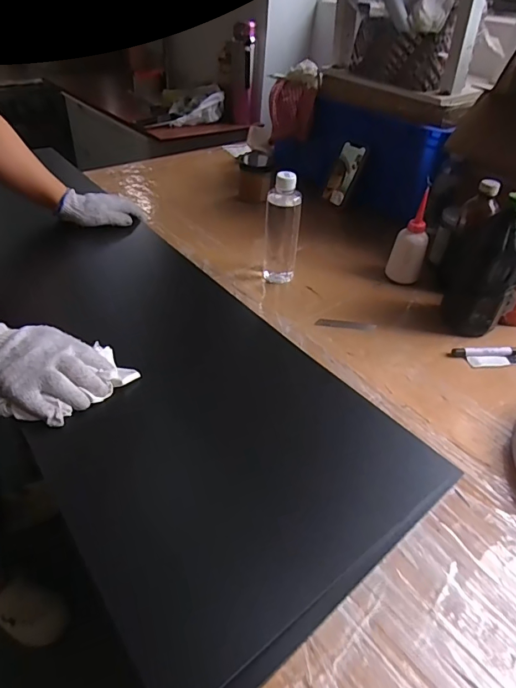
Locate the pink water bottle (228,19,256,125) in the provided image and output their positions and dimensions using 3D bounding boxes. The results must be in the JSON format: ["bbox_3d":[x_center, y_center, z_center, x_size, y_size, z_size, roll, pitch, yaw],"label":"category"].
[{"bbox_3d":[-0.047,-0.851,1.386,0.089,0.253,0.095,-1,41,-7],"label":"pink water bottle"}]

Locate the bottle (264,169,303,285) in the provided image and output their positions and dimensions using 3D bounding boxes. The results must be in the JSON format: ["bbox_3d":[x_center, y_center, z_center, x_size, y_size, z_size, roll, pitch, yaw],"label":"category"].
[{"bbox_3d":[0.041,-0.195,0.767,0.060,0.195,0.054,8,41,4],"label":"bottle"}]

